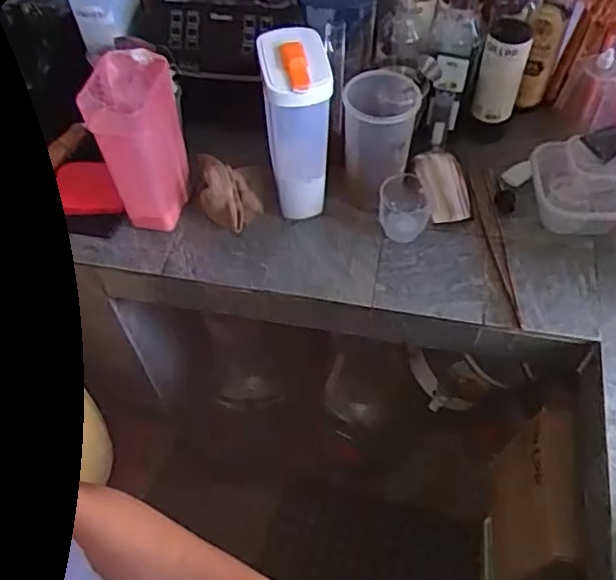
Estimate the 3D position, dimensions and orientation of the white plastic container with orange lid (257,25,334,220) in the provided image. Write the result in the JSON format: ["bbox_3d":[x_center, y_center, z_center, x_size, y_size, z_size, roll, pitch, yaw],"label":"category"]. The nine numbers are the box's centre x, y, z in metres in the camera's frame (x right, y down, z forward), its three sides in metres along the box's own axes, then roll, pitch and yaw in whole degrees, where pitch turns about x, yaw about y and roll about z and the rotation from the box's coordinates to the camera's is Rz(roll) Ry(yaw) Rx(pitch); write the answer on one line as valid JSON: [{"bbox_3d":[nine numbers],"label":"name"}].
[{"bbox_3d":[-0.016,-0.210,0.861,0.083,0.243,0.117,-9,56,-4],"label":"white plastic container with orange lid"}]

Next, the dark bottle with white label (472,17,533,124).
[{"bbox_3d":[0.286,-0.325,0.951,0.068,0.138,0.082,16,57,12],"label":"dark bottle with white label"}]

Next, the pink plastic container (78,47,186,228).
[{"bbox_3d":[-0.224,-0.198,0.860,0.109,0.203,0.126,-12,56,-6],"label":"pink plastic container"}]

